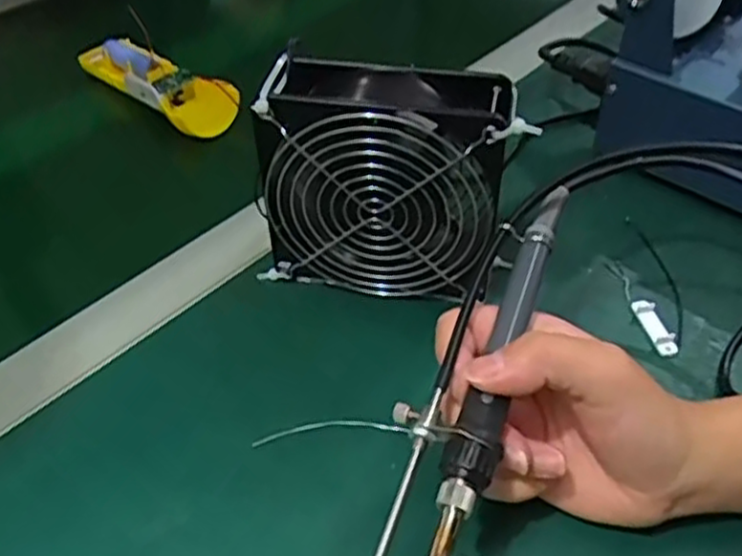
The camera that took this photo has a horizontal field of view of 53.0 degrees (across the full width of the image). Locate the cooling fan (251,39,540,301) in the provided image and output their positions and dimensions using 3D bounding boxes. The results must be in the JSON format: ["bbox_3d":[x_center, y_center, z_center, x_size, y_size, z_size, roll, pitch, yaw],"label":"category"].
[{"bbox_3d":[0.008,-0.047,0.389,0.122,0.120,0.046,7,45,10],"label":"cooling fan"}]

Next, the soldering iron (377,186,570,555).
[{"bbox_3d":[0.037,0.043,0.292,0.038,0.021,0.203,16,55,15],"label":"soldering iron"}]

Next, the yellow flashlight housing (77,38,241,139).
[{"bbox_3d":[-0.161,-0.150,0.564,0.166,0.018,0.045,29,53,28],"label":"yellow flashlight housing"}]

